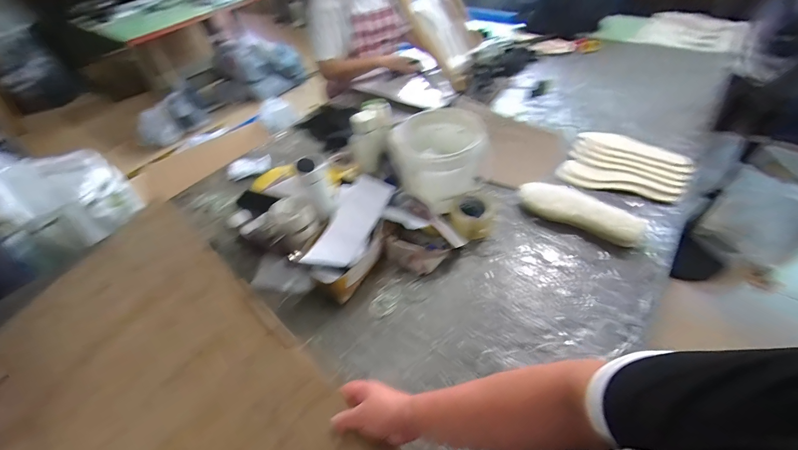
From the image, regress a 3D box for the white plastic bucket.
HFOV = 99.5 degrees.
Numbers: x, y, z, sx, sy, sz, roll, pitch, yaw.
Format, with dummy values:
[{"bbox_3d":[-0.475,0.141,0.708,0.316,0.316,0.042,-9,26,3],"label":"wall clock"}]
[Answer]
[{"bbox_3d":[0.093,-0.173,0.856,0.166,0.187,0.194,32,57,31],"label":"white plastic bucket"}]

